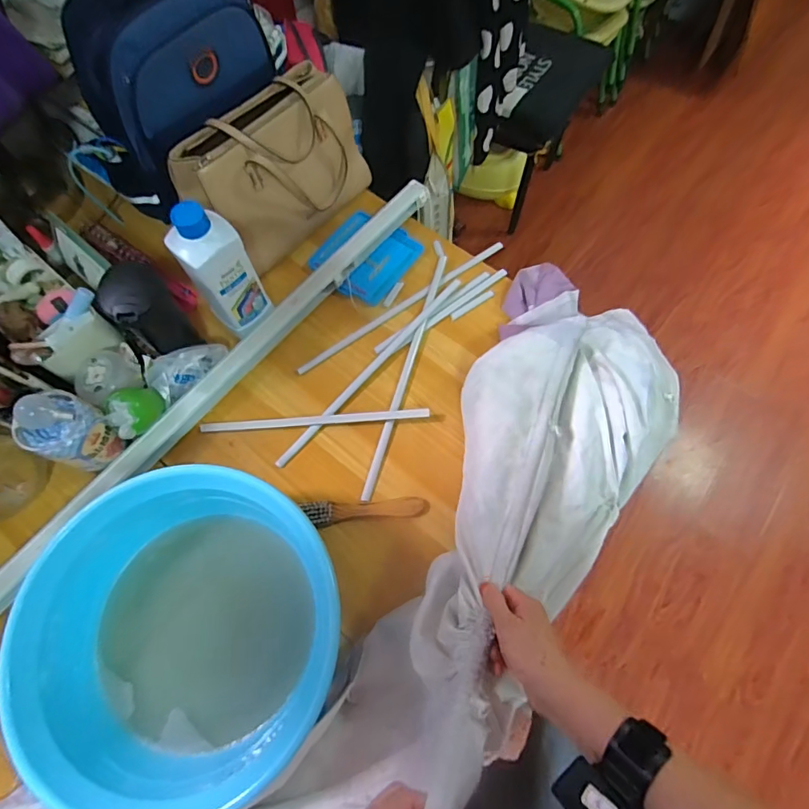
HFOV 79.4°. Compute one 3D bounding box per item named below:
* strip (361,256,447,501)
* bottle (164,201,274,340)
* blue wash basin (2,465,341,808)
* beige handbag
[{"bbox_3d":[0.006,-0.059,0.770,0.017,0.018,0.433,15,69,5],"label":"strip"},{"bbox_3d":[-0.260,-0.189,0.690,0.076,0.196,0.089,40,74,15],"label":"bottle"},{"bbox_3d":[-0.254,0.268,0.582,0.357,0.122,0.332,11,69,5],"label":"blue wash basin"},{"bbox_3d":[-0.196,-0.369,0.783,0.288,0.194,0.116,-42,73,-14],"label":"beige handbag"}]

